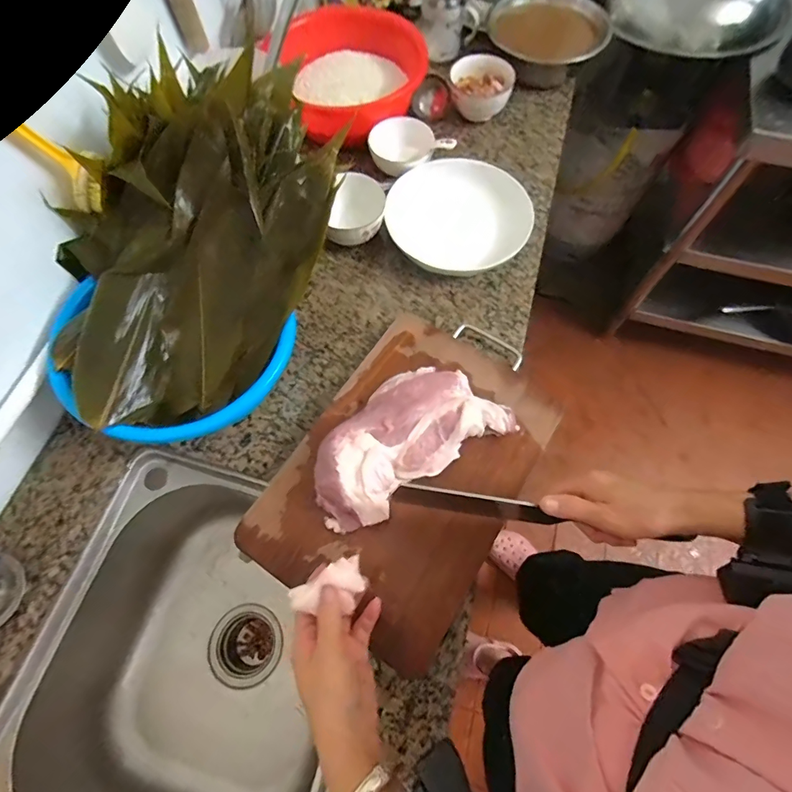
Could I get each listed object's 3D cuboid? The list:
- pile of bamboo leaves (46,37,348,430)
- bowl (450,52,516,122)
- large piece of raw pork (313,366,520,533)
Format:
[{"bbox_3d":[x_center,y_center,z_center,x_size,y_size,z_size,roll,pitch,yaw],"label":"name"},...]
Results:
[{"bbox_3d":[-0.247,-0.183,0.512,0.237,0.200,0.429,35,72,14],"label":"pile of bamboo leaves"},{"bbox_3d":[0.154,-0.547,0.774,0.109,0.073,0.090,-3,67,-1],"label":"bowl"},{"bbox_3d":[0.009,0.044,0.512,0.244,0.059,0.127,-32,71,-12],"label":"large piece of raw pork"}]

